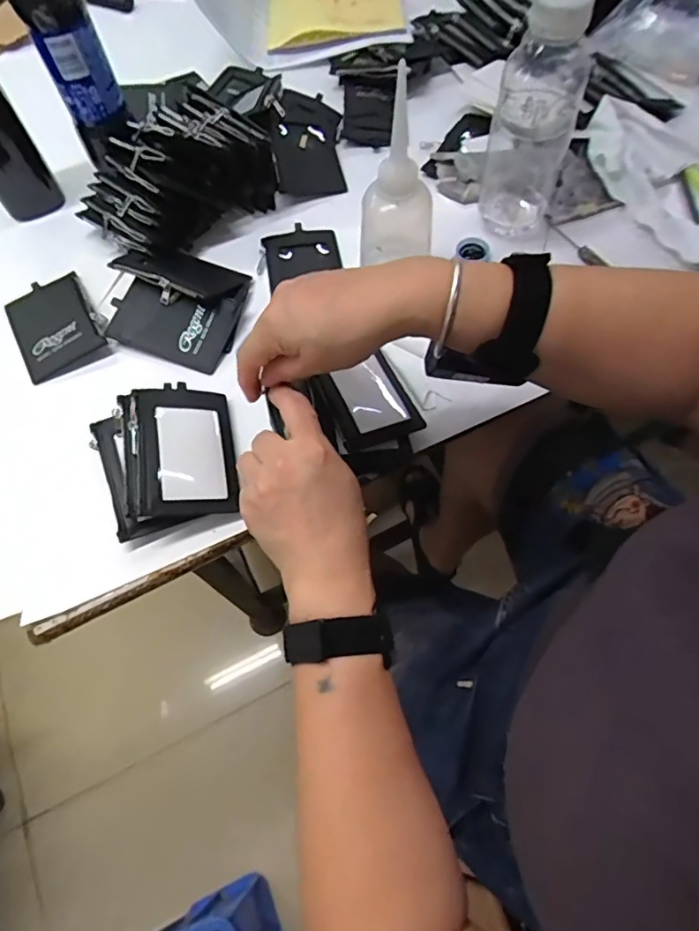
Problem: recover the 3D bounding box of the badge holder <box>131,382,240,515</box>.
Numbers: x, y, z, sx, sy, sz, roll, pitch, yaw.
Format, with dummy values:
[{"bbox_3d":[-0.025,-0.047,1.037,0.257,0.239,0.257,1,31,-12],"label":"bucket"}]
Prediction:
[{"bbox_3d":[-0.126,-0.015,0.401,0.073,0.008,0.109,3,59,-27],"label":"badge holder"}]

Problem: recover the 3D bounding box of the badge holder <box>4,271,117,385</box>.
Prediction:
[{"bbox_3d":[-0.275,-0.136,0.485,0.076,0.015,0.115,-30,68,-11],"label":"badge holder"}]

